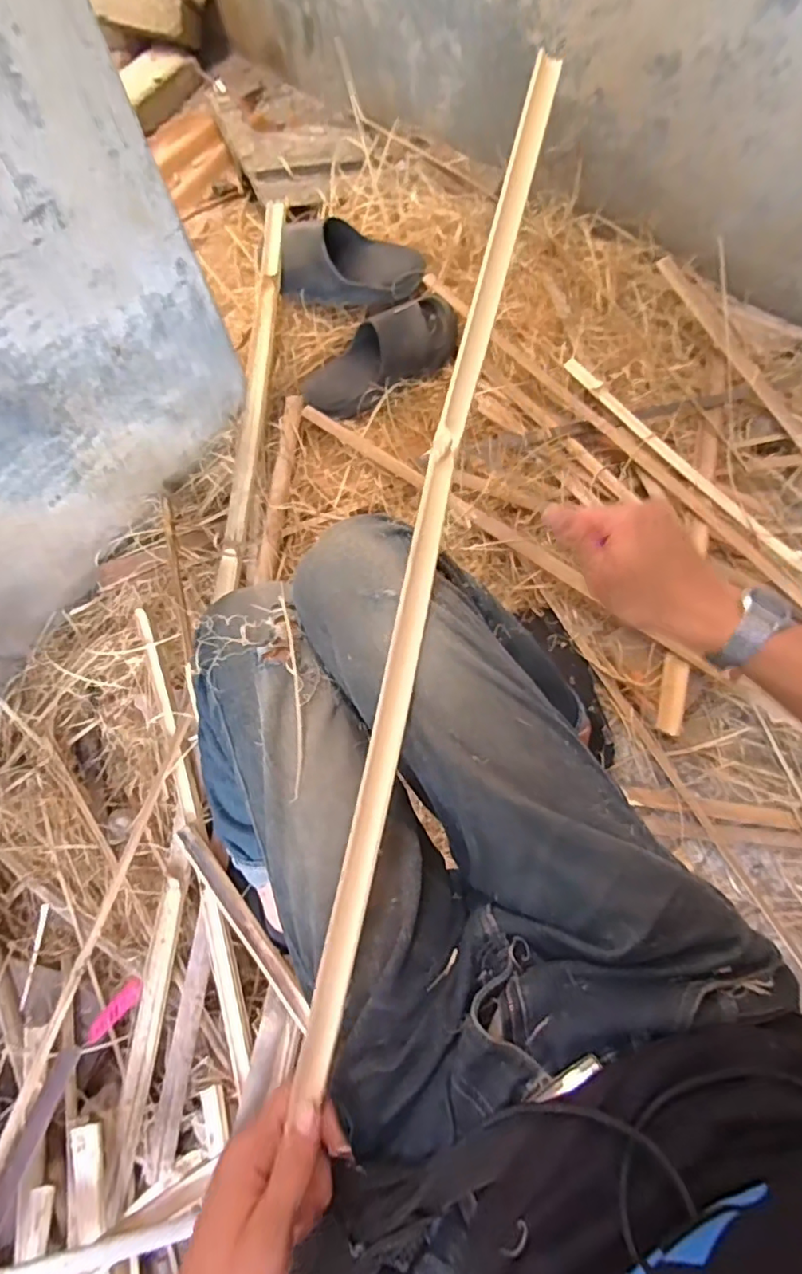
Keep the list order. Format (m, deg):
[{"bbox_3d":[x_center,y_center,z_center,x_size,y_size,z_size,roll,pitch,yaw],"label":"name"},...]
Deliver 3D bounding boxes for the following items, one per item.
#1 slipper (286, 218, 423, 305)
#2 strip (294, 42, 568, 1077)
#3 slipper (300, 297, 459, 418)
[{"bbox_3d":[-0.079,-0.618,0.943,0.229,0.099,0.107,5,74,3],"label":"slipper"},{"bbox_3d":[0.032,-0.111,0.441,0.028,0.007,0.835,16,80,-12],"label":"strip"},{"bbox_3d":[-0.042,-0.457,0.926,0.268,0.076,0.121,-25,73,16],"label":"slipper"}]

